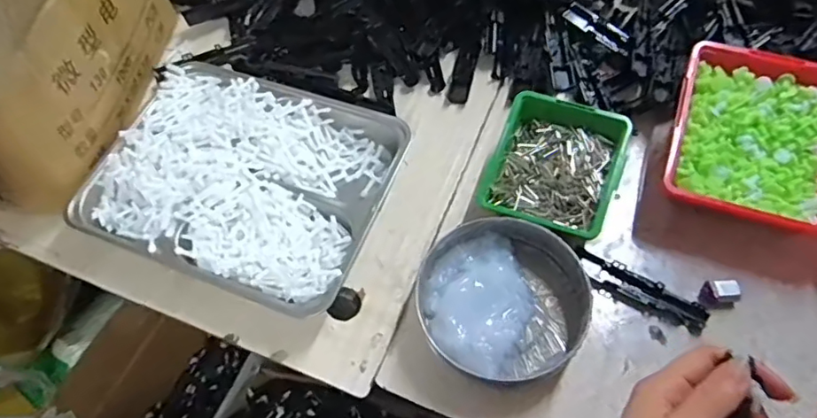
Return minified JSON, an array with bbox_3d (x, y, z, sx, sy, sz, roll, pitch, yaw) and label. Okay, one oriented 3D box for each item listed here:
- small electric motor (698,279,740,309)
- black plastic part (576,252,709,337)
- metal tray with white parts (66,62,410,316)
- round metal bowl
[{"bbox_3d":[0.265,0.072,0.474,0.034,0.013,0.026,-6,60,0],"label":"small electric motor"},{"bbox_3d":[0.200,0.070,0.484,0.113,0.012,0.031,25,65,17],"label":"black plastic part"},{"bbox_3d":[-0.160,-0.032,0.541,0.271,0.049,0.212,18,63,14],"label":"metal tray with white parts"},{"bbox_3d":[0.079,0.075,0.470,0.134,0.039,0.137,-2,60,3],"label":"round metal bowl"}]

